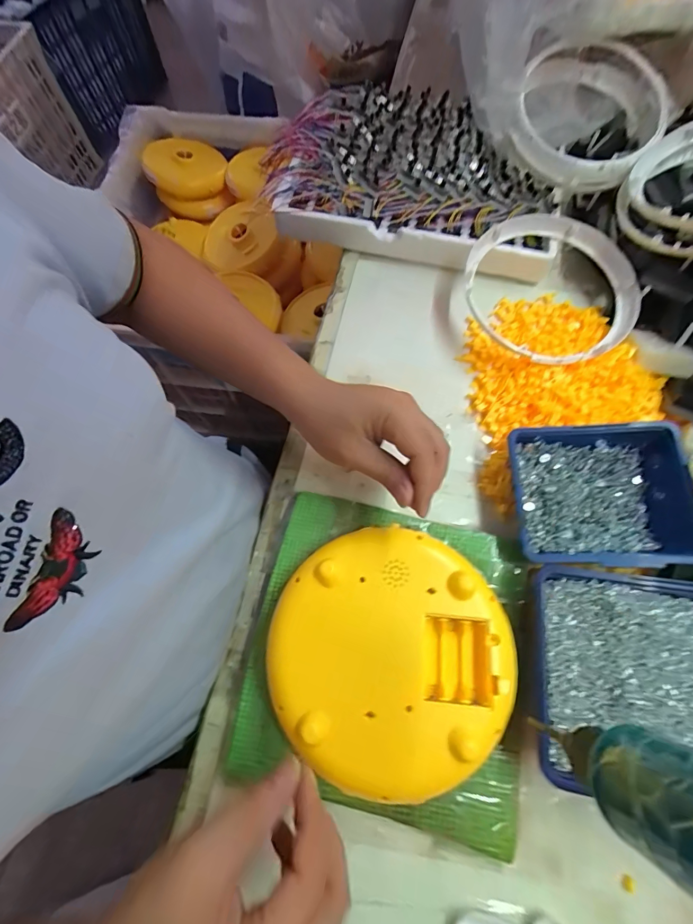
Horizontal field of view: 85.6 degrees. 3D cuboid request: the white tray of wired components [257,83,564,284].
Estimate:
[{"bbox_3d":[0.089,-0.382,0.494,0.376,0.050,0.259,15,70,7],"label":"white tray of wired components"}]

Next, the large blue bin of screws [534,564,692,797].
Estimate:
[{"bbox_3d":[0.225,0.158,0.269,0.168,0.044,0.138,9,70,4],"label":"large blue bin of screws"}]

